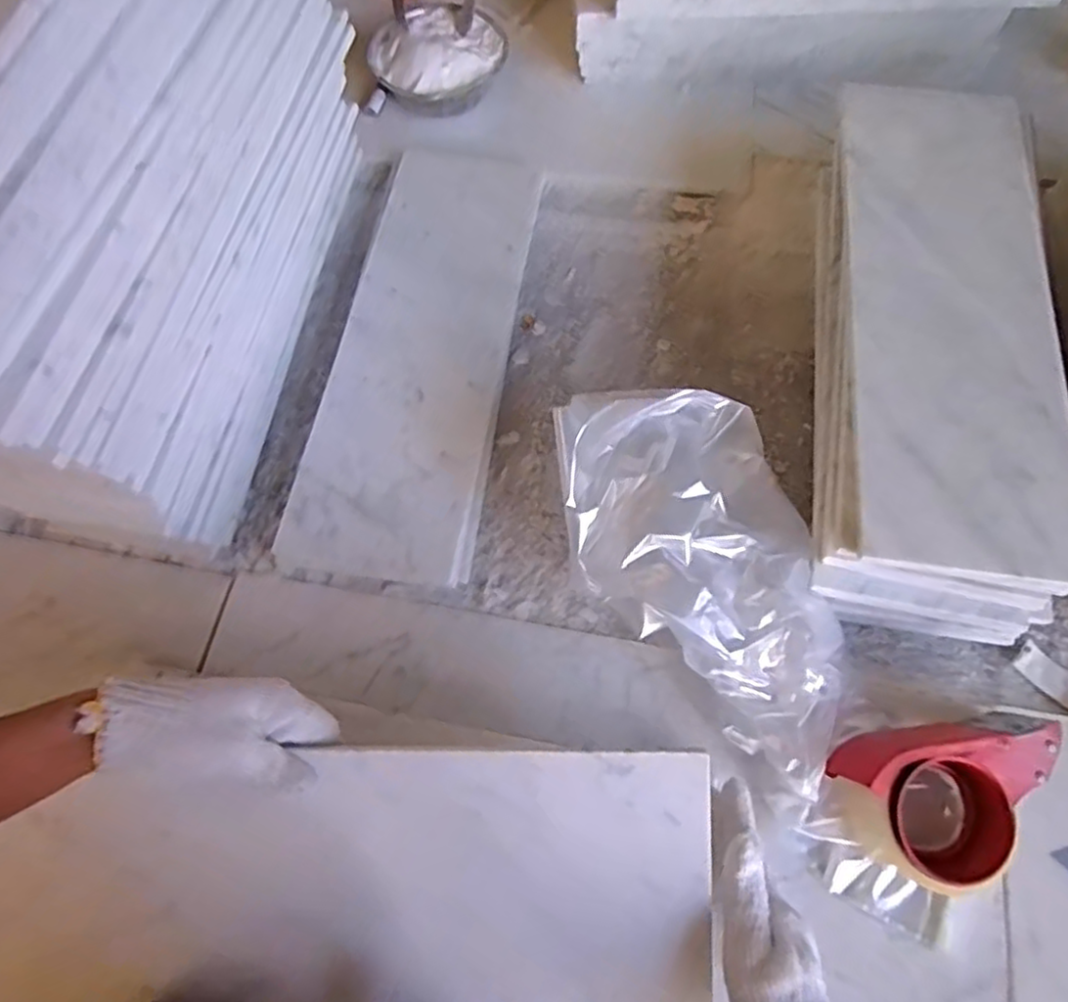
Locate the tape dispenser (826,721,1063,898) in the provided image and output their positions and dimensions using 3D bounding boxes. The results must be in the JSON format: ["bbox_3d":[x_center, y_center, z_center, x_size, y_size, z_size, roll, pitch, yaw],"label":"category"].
[{"bbox_3d":[0.286,0.207,0.471,0.148,0.071,0.106,-5,67,1],"label":"tape dispenser"}]

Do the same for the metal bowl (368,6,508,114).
[{"bbox_3d":[-0.106,-0.488,0.782,0.139,0.068,0.139,-1,68,3],"label":"metal bowl"}]

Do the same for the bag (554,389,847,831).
[{"bbox_3d":[0.125,0.067,0.507,0.180,0.138,0.307,-10,67,-1],"label":"bag"}]

